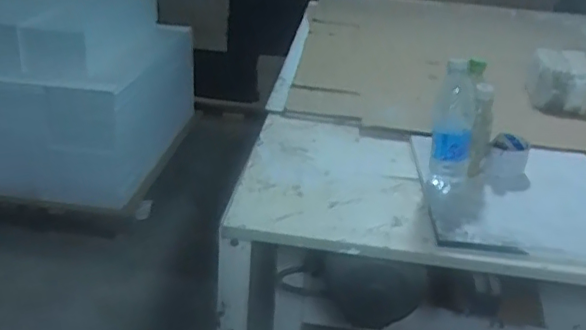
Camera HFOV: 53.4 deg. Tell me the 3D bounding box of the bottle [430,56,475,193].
[{"bbox_3d":[0.258,-0.053,0.938,0.077,0.207,0.056,18,30,23],"label":"bottle"}]

